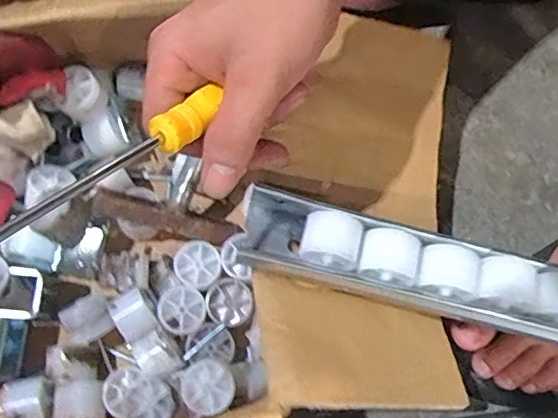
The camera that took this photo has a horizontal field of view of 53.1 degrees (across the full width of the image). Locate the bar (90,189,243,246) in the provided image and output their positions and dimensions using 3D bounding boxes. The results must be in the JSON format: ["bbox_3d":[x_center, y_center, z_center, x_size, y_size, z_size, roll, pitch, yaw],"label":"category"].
[{"bbox_3d":[-0.083,0.007,0.410,0.105,0.020,0.017,15,76,-18],"label":"bar"}]

